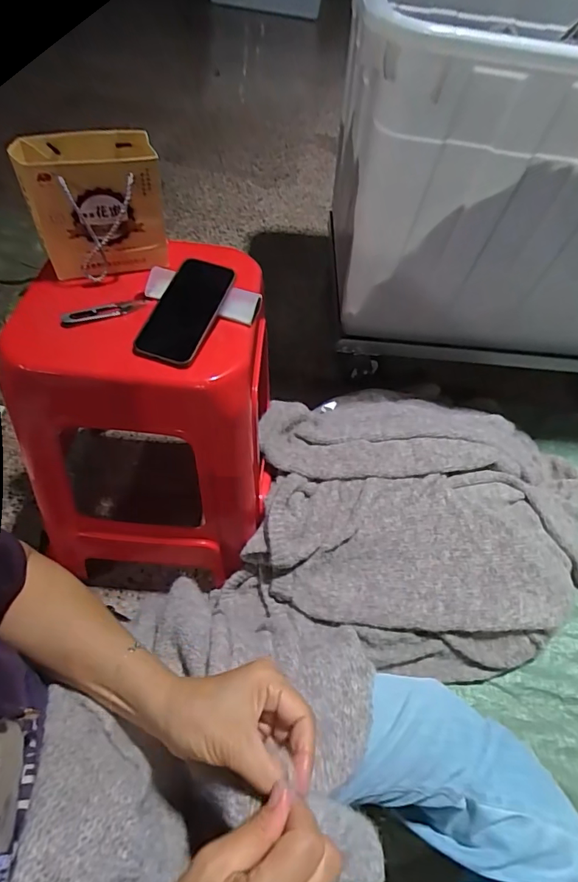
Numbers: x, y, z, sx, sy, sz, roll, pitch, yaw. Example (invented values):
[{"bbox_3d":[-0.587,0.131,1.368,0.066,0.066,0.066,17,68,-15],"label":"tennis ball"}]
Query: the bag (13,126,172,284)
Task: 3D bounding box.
[{"bbox_3d":[-0.245,-0.298,0.605,0.152,0.149,0.085,-20,58,-21],"label":"bag"}]

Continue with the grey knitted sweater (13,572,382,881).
[{"bbox_3d":[-0.053,0.309,0.354,0.257,0.141,0.406,5,51,-1],"label":"grey knitted sweater"}]

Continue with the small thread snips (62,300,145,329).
[{"bbox_3d":[-0.235,-0.164,0.601,0.104,0.005,0.023,-21,72,-26],"label":"small thread snips"}]

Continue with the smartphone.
[{"bbox_3d":[-0.132,-0.164,0.592,0.089,0.015,0.152,18,67,18],"label":"smartphone"}]

